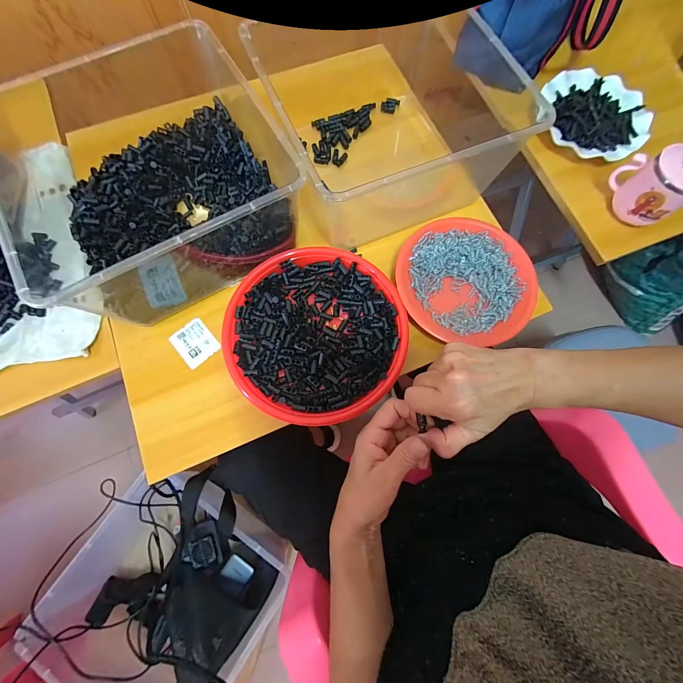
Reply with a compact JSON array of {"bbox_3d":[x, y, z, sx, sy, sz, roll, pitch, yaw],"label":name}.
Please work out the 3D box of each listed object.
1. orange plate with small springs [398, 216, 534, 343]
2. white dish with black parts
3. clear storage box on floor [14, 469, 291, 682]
[{"bbox_3d":[0.175,-0.088,0.427,0.186,0.024,0.185,0,74,0],"label":"orange plate with small springs"},{"bbox_3d":[0.438,-0.390,0.500,0.165,0.024,0.181,0,76,-1],"label":"white dish with black parts"},{"bbox_3d":[-0.281,0.406,0.518,0.283,0.159,0.326,29,77,6],"label":"clear storage box on floor"}]

